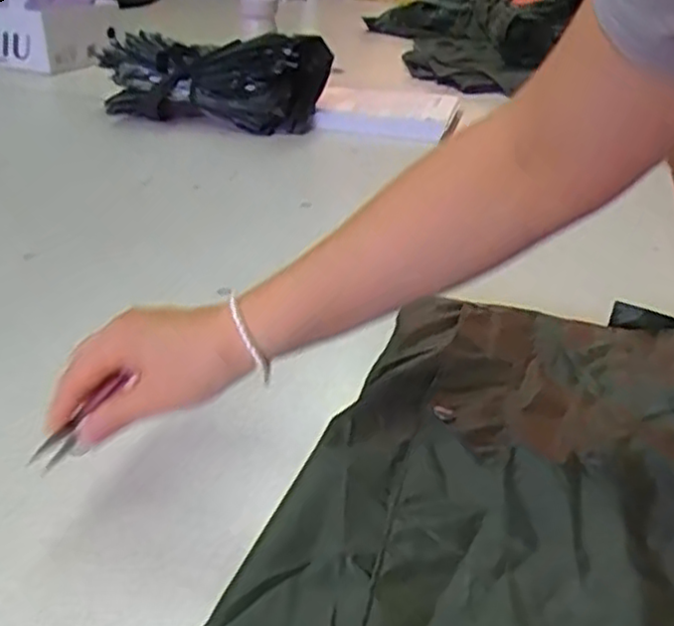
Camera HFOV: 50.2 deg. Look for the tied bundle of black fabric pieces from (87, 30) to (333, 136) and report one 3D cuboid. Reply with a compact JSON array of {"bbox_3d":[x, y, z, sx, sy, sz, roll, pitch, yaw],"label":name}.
[{"bbox_3d":[-0.234,-0.424,1.292,0.376,0.165,0.205,23,35,30],"label":"tied bundle of black fabric pieces"}]

